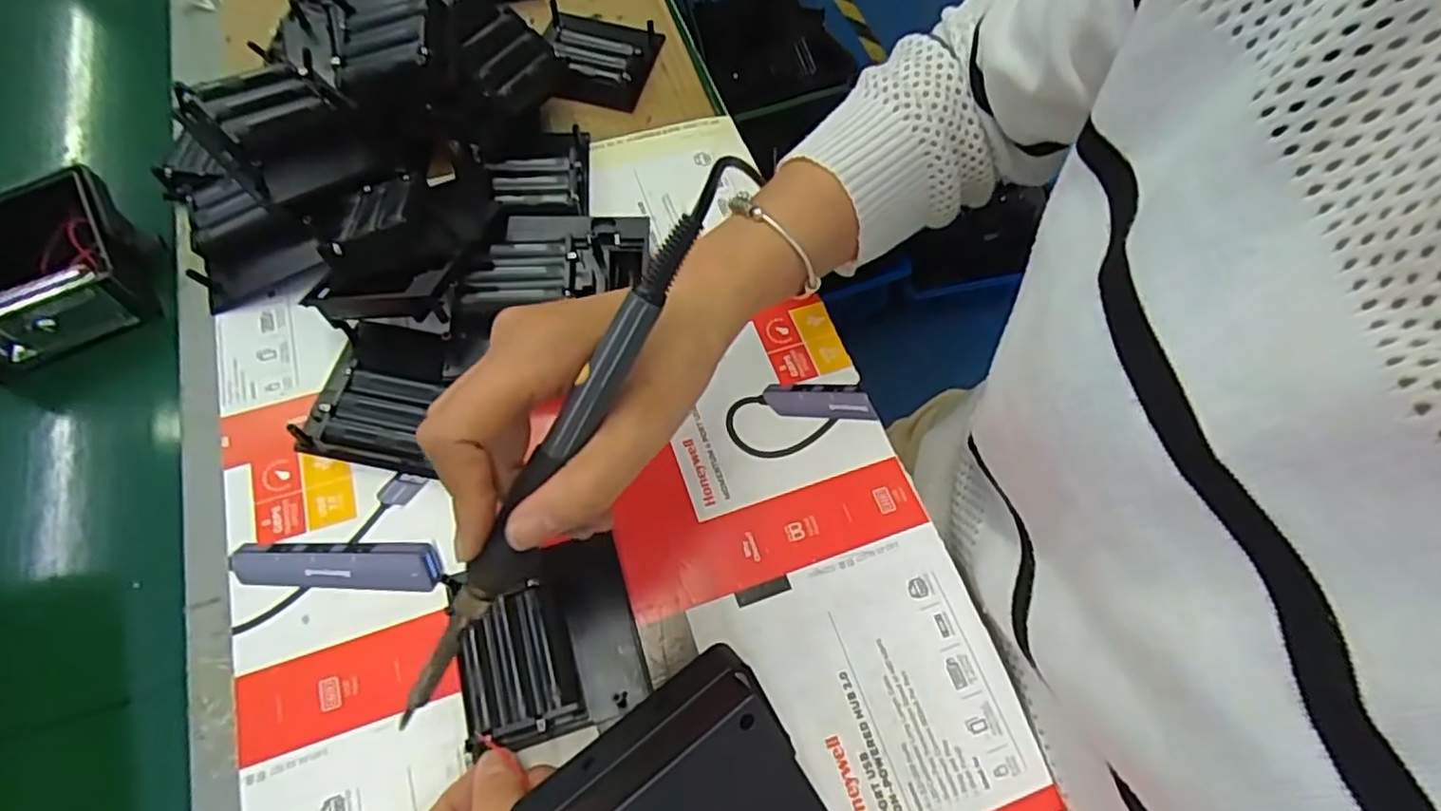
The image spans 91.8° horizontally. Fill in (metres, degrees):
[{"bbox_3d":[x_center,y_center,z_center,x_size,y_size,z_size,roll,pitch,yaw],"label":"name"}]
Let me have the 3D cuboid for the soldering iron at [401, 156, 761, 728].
[{"bbox_3d":[-0.051,0.012,0.250,0.021,0.032,0.231,32,96,13],"label":"soldering iron"}]

